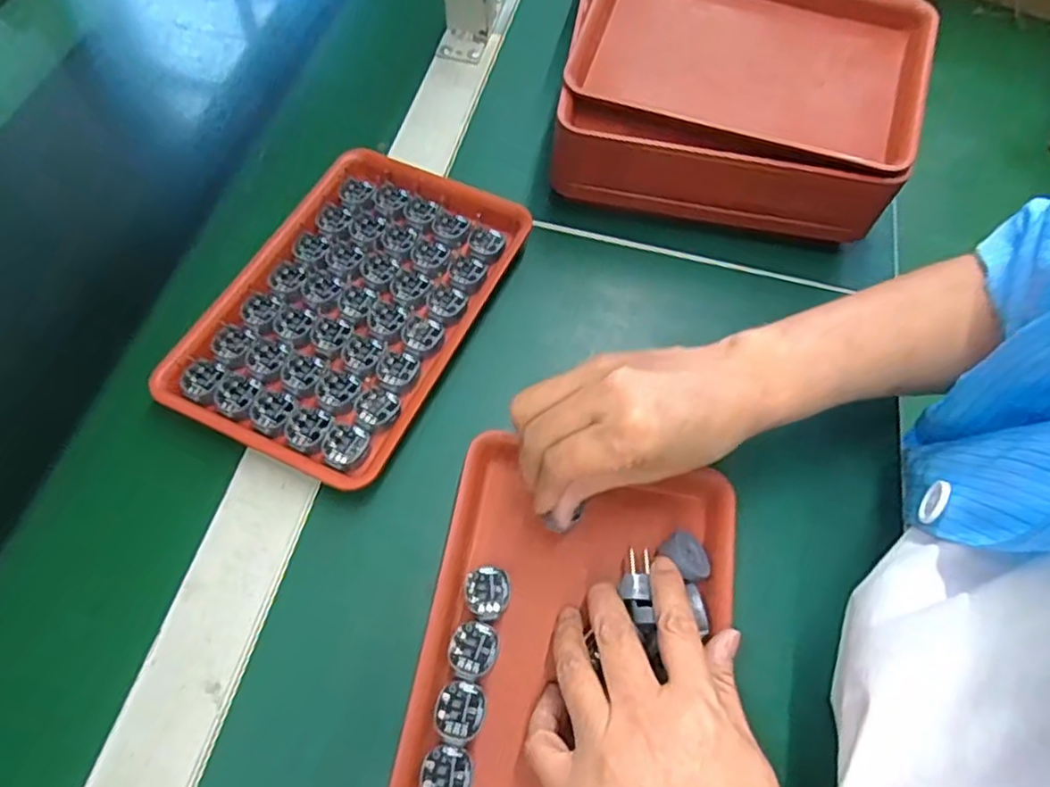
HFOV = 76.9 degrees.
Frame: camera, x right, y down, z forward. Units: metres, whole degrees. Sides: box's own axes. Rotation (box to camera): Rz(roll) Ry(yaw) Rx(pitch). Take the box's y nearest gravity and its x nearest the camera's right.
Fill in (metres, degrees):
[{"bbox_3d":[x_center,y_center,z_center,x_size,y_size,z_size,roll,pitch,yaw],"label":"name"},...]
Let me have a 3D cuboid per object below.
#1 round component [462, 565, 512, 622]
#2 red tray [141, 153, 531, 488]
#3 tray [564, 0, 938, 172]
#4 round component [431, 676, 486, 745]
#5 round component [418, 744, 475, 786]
[{"bbox_3d":[-0.021,0.109,0.362,0.025,0.008,0.028,1,62,-1],"label":"round component"},{"bbox_3d":[-0.116,-0.062,0.445,0.160,0.020,0.234,24,64,9],"label":"red tray"},{"bbox_3d":[0.160,-0.243,0.471,0.233,0.038,0.160,17,63,7],"label":"tray"},{"bbox_3d":[-0.033,0.159,0.332,0.025,0.004,0.028,19,63,8],"label":"round component"},{"bbox_3d":[-0.038,0.185,0.319,0.025,0.004,0.027,1,62,-1],"label":"round component"}]

